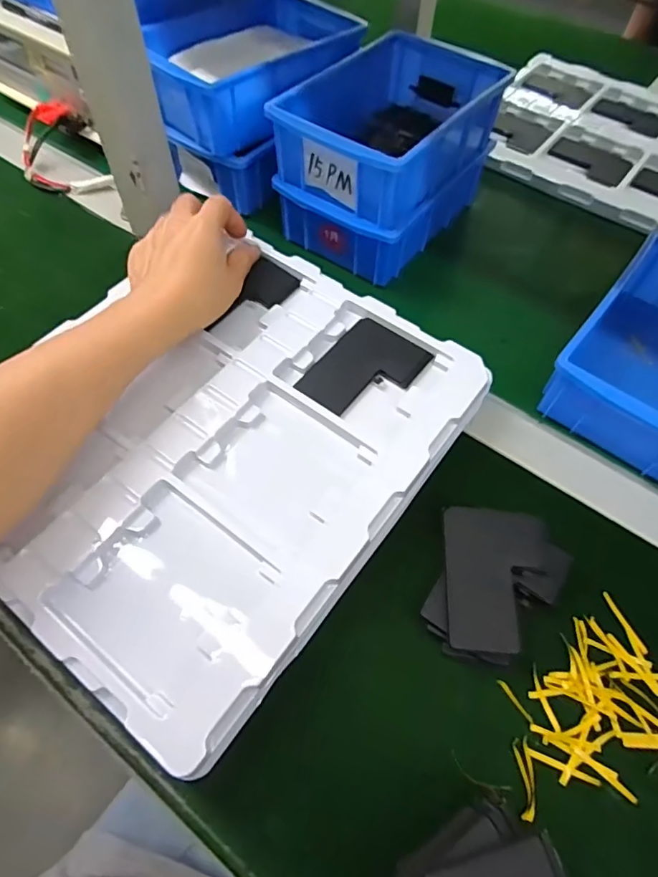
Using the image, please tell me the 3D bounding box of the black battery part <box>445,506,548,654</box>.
[{"bbox_3d":[0.105,0.085,0.314,0.065,0.004,0.091,7,54,1],"label":"black battery part"}]

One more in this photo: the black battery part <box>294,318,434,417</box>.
[{"bbox_3d":[0.027,-0.051,0.378,0.064,0.004,0.088,34,64,16],"label":"black battery part"}]

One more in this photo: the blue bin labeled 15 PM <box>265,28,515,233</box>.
[{"bbox_3d":[0.056,-0.282,0.456,0.131,0.062,0.195,33,63,17],"label":"blue bin labeled 15 PM"}]

